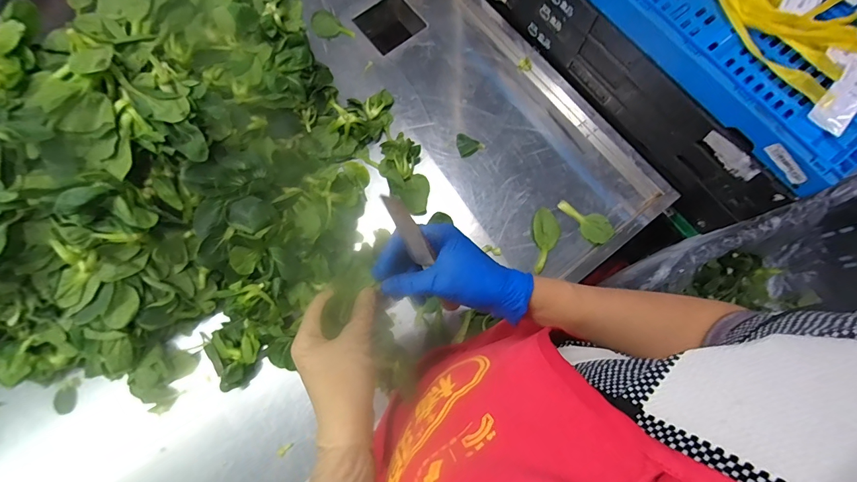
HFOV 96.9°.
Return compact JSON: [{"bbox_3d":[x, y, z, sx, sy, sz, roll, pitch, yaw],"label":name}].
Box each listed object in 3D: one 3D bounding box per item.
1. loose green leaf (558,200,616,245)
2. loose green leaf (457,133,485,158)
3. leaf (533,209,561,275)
[{"bbox_3d":[0.245,-0.035,0.584,0.039,0.019,0.087,-35,79,-7],"label":"loose green leaf"},{"bbox_3d":[0.066,-0.160,0.622,0.040,0.007,0.040,-24,78,-5],"label":"loose green leaf"},{"bbox_3d":[0.182,-0.002,0.581,0.041,0.006,0.100,2,77,1],"label":"leaf"}]

